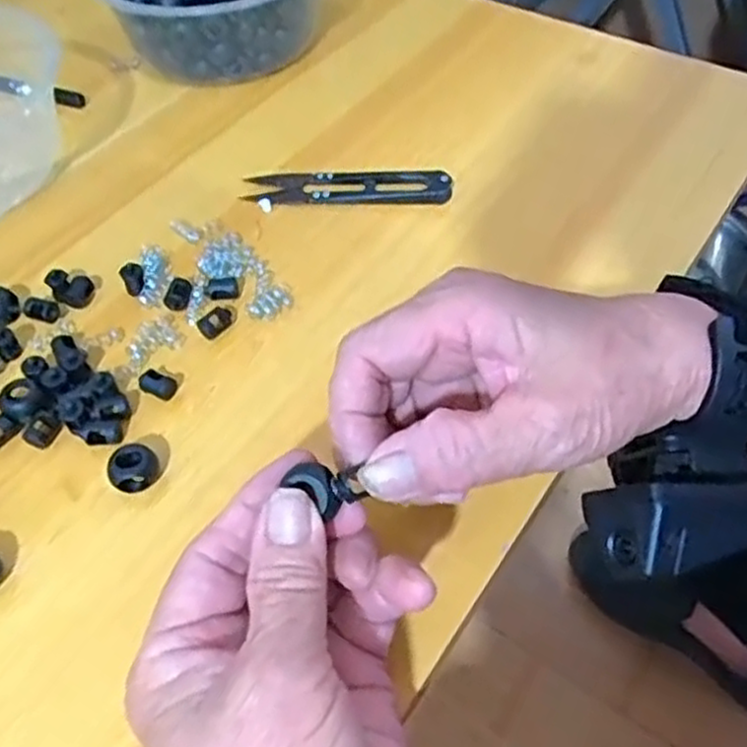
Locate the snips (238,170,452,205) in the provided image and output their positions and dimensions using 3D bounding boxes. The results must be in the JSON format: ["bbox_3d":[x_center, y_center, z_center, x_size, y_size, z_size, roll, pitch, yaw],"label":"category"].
[{"bbox_3d":[-0.012,-0.090,0.367,0.098,0.009,0.020,3,51,4],"label":"snips"}]

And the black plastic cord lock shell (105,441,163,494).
[{"bbox_3d":[-0.086,0.035,0.274,0.017,0.013,0.015,-24,54,-17],"label":"black plastic cord lock shell"}]

